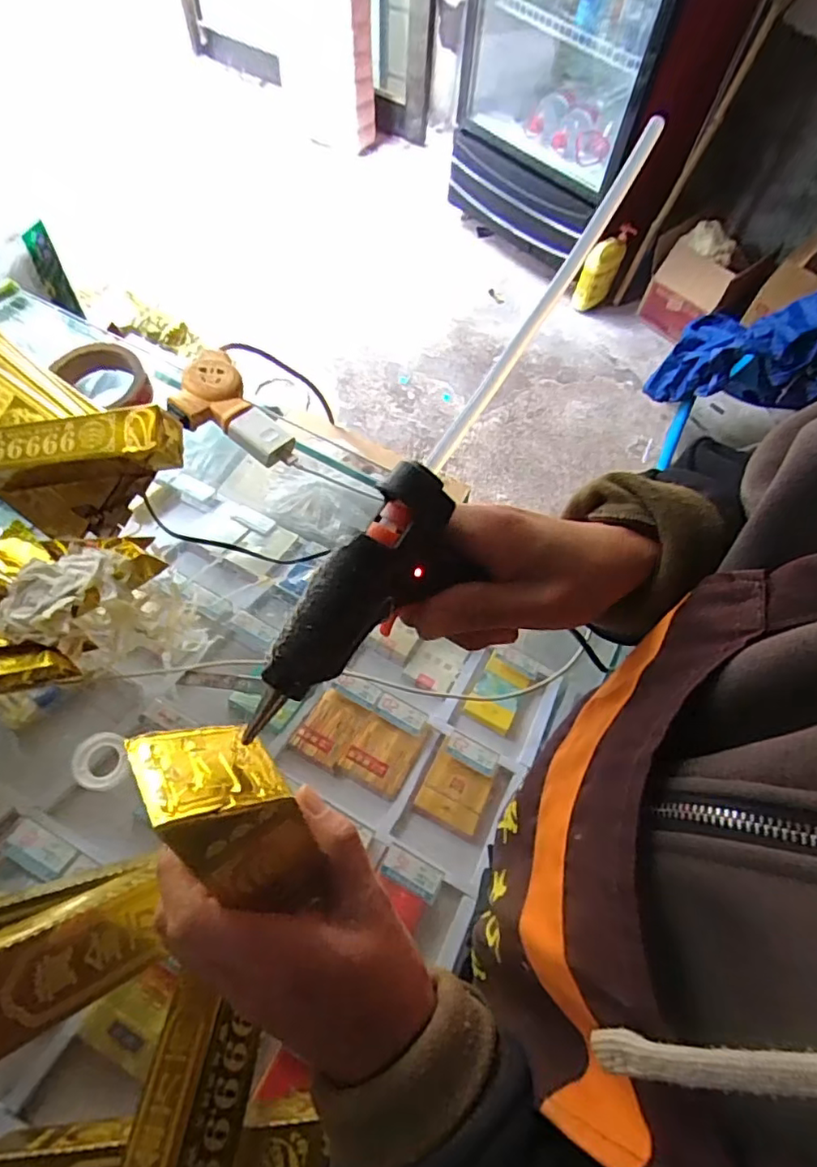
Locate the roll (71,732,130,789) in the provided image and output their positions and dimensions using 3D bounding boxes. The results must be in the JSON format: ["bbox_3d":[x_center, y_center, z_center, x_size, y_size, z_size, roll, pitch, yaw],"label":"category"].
[{"bbox_3d":[-0.239,0.138,0.460,0.040,0.007,0.044,1,65,-3],"label":"roll"}]

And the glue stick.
[{"bbox_3d":[0.064,-0.130,0.260,0.009,0.012,0.201,31,79,11],"label":"glue stick"}]

